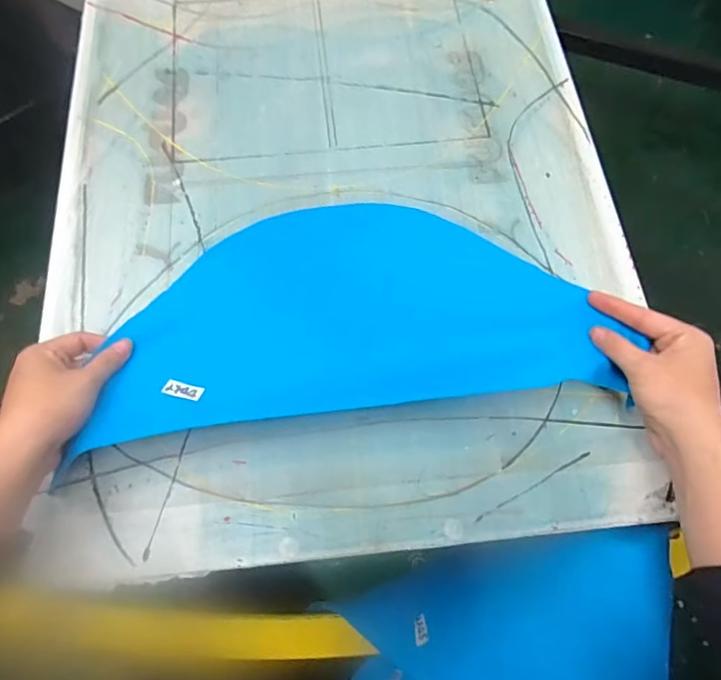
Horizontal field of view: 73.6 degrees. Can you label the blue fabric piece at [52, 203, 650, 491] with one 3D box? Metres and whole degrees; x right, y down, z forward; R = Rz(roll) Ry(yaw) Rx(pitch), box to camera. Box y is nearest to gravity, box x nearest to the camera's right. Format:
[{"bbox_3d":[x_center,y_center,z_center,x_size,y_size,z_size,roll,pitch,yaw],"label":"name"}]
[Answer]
[{"bbox_3d":[-0.021,-0.028,0.464,0.441,0.067,0.247,-5,70,-2],"label":"blue fabric piece"}]

